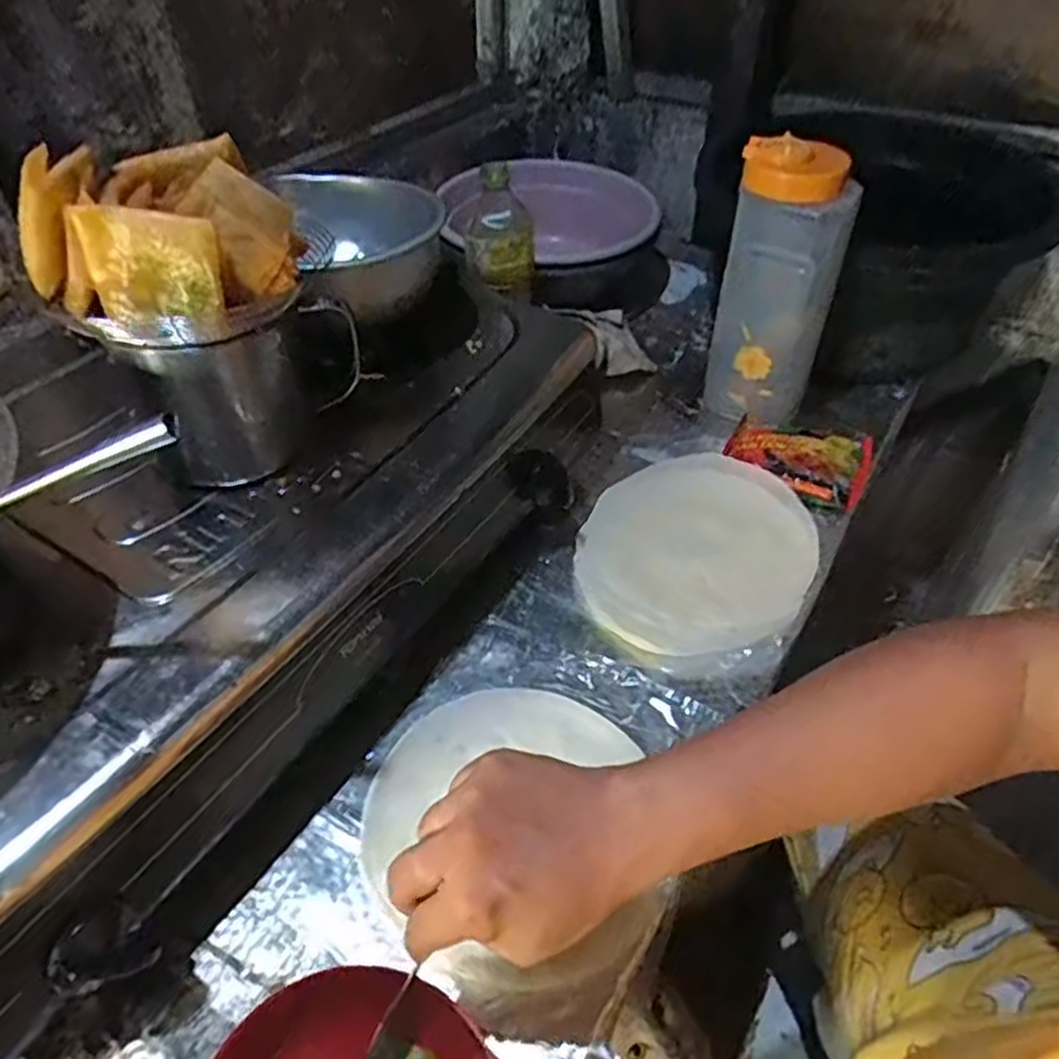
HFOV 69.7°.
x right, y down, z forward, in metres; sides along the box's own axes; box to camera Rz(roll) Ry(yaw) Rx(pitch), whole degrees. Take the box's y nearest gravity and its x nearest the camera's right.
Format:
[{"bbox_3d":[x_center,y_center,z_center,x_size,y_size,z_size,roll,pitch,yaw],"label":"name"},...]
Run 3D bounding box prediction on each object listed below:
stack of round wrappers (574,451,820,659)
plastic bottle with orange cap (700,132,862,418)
[{"bbox_3d":[0.156,0.016,0.712,0.205,0.025,0.242,19,48,18],"label":"stack of round wrappers"},{"bbox_3d":[0.255,-0.245,0.788,0.114,0.278,0.097,14,47,14],"label":"plastic bottle with orange cap"}]

